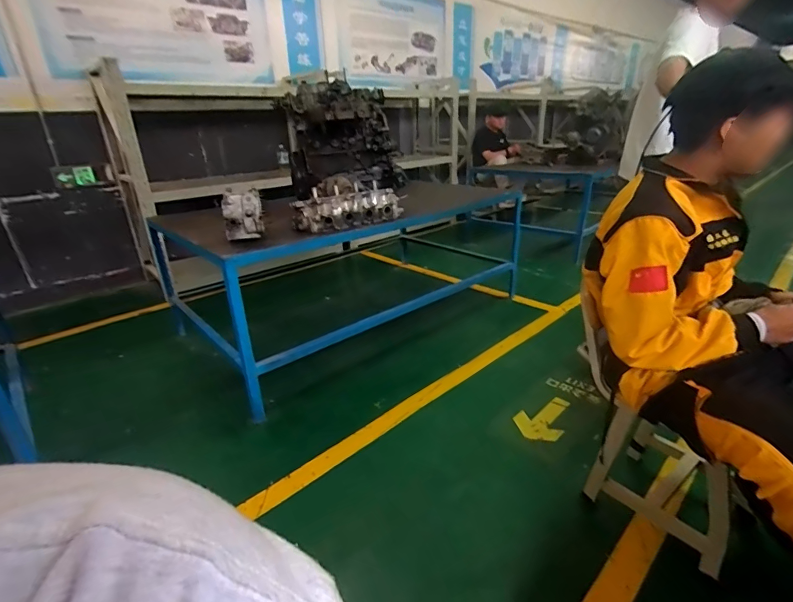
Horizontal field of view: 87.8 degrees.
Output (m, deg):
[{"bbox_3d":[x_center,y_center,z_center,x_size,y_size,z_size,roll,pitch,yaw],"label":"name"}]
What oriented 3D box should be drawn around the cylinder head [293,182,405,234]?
[{"bbox_3d":[-0.215,-0.436,1.882,0.497,0.166,0.165,-21,30,-35],"label":"cylinder head"}]

